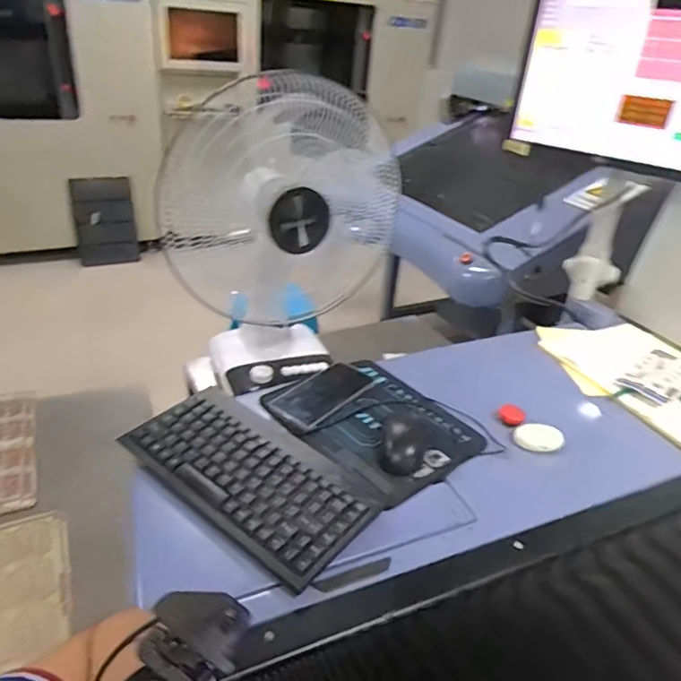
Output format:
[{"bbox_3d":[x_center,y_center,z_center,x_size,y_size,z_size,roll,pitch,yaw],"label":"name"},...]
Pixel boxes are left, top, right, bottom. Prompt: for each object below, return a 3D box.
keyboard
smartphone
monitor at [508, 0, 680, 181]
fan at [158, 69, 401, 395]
[{"bbox_3d":[-0.103,0.150,0.627,0.286,0.027,0.153,27,39,30],"label":"keyboard"},{"bbox_3d":[-0.023,0.074,0.778,0.073,0.014,0.167,37,43,23],"label":"smartphone"},{"bbox_3d":[0.475,-0.444,0.896,0.369,0.289,0.060,26,36,31],"label":"monitor"},{"bbox_3d":[-0.139,-0.194,1.170,0.432,0.579,0.274,-20,39,-37],"label":"fan"}]

